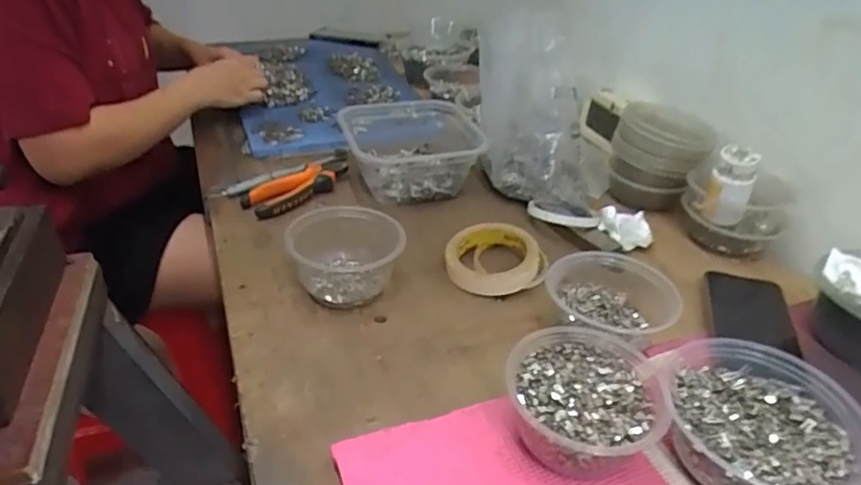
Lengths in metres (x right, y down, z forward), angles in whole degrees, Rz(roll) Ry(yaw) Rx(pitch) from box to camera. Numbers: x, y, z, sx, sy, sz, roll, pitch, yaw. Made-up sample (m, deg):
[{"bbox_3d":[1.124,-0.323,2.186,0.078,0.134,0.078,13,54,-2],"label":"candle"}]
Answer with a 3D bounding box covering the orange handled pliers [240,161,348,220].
[{"bbox_3d":[-0.164,-0.078,0.748,0.069,0.022,0.148,30,42,32],"label":"orange handled pliers"}]

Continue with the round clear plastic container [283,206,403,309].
[{"bbox_3d":[-0.085,0.012,0.595,0.112,0.056,0.102,-1,37,1],"label":"round clear plastic container"}]

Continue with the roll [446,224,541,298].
[{"bbox_3d":[0.070,0.019,0.637,0.093,0.037,0.096,3,35,-2],"label":"roll"}]

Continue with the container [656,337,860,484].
[{"bbox_3d":[0.238,0.136,0.428,0.126,0.051,0.126,3,35,-2],"label":"container"}]

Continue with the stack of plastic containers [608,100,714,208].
[{"bbox_3d":[0.299,-0.115,0.765,0.116,0.107,0.121,16,37,19],"label":"stack of plastic containers"}]

